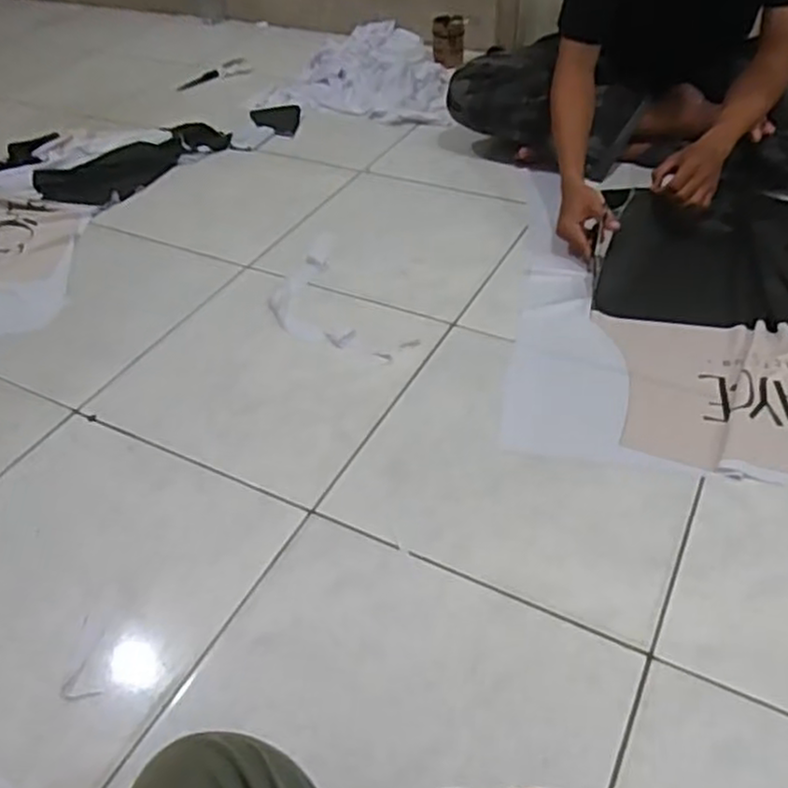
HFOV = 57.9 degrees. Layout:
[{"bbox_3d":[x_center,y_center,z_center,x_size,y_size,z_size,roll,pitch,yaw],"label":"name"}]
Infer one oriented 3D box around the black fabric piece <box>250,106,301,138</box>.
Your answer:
[{"bbox_3d":[-0.279,-0.640,1.674,0.113,0.009,0.163,-6,45,-1],"label":"black fabric piece"}]

